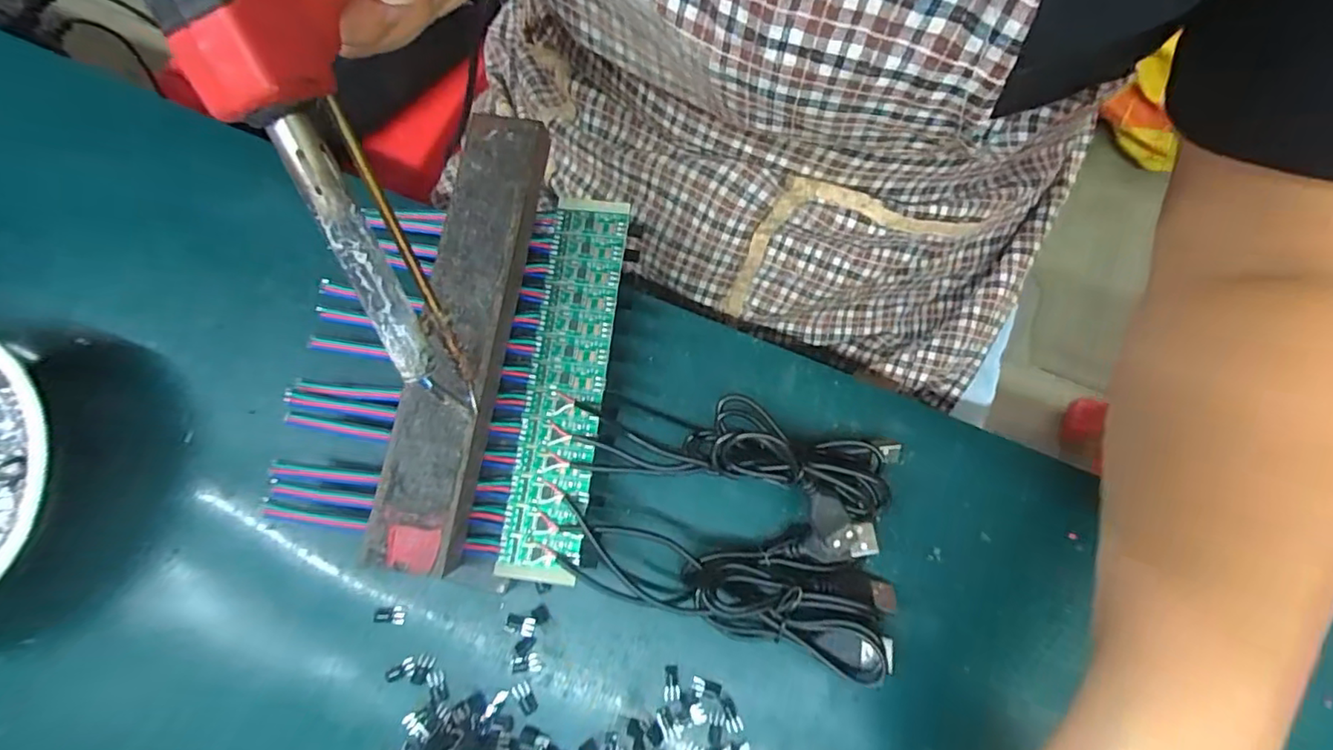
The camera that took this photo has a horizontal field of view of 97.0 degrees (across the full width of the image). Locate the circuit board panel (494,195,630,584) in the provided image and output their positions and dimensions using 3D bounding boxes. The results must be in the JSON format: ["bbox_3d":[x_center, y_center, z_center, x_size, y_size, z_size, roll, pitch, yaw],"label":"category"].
[{"bbox_3d":[-0.042,0.001,0.250,0.033,0.004,0.164,6,77,5],"label":"circuit board panel"}]

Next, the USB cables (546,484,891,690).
[{"bbox_3d":[0.021,0.083,0.240,0.141,0.026,0.037,18,77,3],"label":"USB cables"}]

